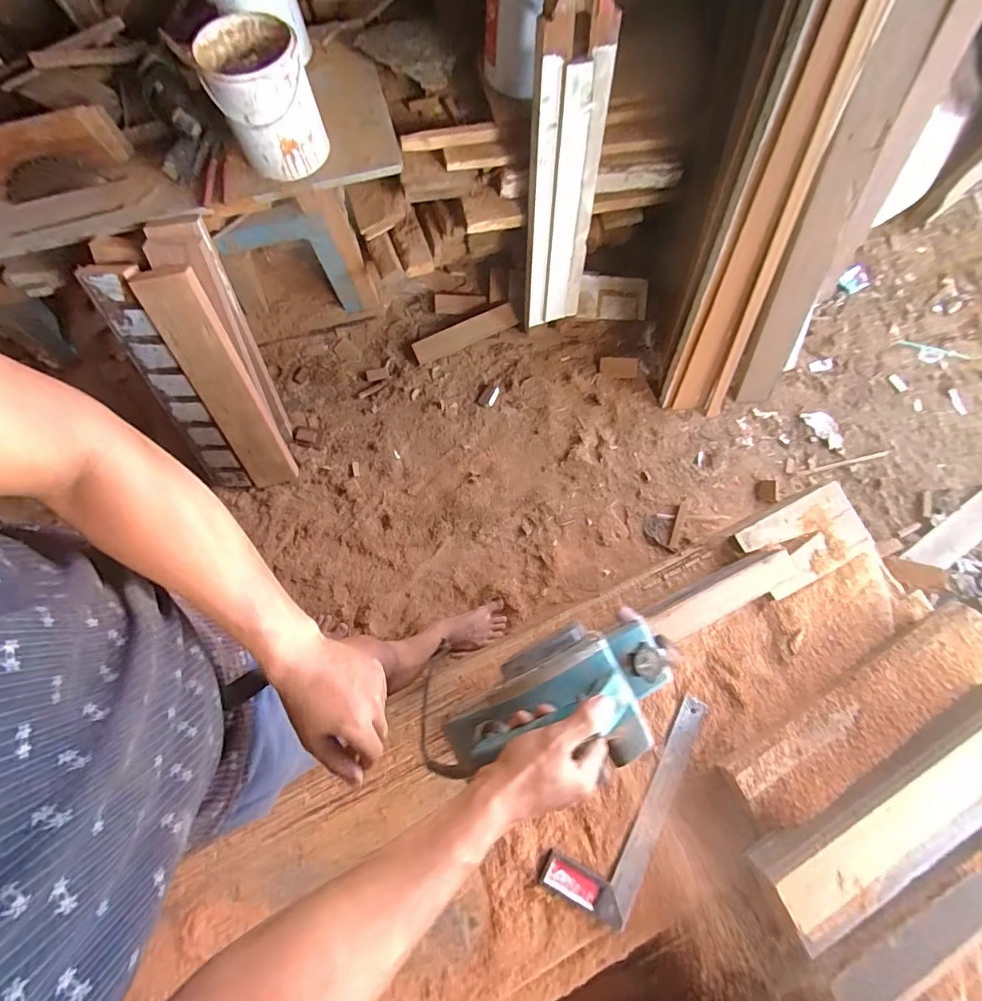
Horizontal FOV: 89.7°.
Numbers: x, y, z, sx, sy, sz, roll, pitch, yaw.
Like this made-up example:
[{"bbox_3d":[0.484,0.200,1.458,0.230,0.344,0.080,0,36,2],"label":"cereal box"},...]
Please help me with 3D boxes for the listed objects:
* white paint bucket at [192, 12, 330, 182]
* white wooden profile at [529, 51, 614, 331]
[{"bbox_3d":[-0.443,-0.785,0.965,0.184,0.188,0.189,-21,77,-7],"label":"white paint bucket"},{"bbox_3d":[0.171,-0.693,1.195,0.157,0.636,0.066,-11,66,-2],"label":"white wooden profile"}]

